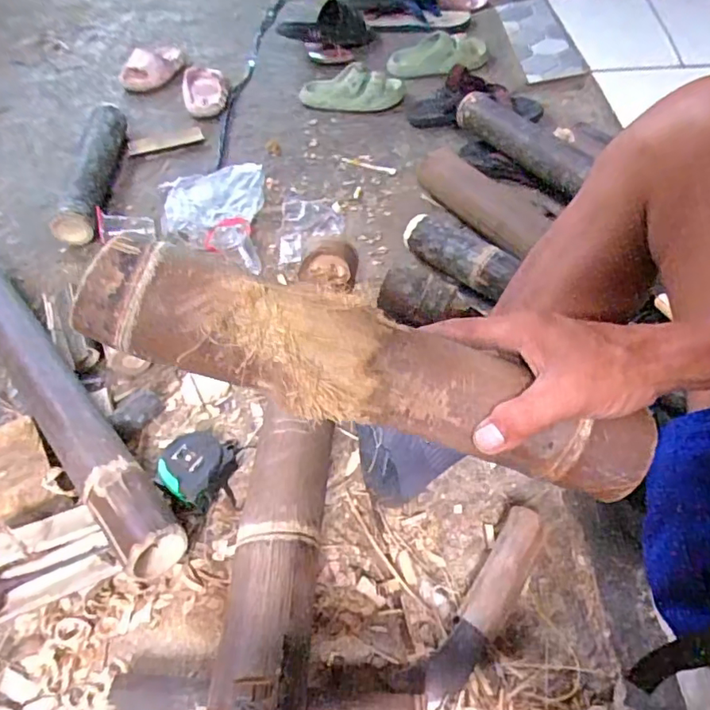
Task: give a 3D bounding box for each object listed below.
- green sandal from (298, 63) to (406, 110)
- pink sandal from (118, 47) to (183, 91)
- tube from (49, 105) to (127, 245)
[{"bbox_3d":[-0.007,-0.571,1.167,0.221,0.066,0.115,-1,53,-1],"label":"green sandal"},{"bbox_3d":[-0.457,-0.664,1.249,0.055,0.058,0.177,24,56,17],"label":"pink sandal"},{"bbox_3d":[-0.463,-0.348,0.990,0.076,0.070,0.351,-1,53,-1],"label":"tube"}]

